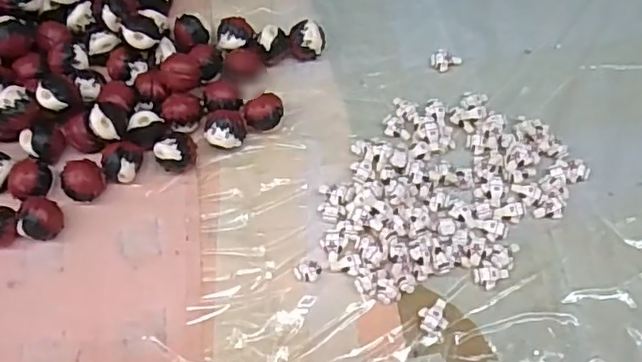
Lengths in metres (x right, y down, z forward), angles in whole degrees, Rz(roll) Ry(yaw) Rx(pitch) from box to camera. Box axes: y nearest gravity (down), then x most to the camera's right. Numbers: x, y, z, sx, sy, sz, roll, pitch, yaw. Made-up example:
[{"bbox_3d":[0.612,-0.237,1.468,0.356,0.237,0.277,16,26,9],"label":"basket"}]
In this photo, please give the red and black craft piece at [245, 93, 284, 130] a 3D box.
[{"bbox_3d":[-0.029,-0.033,0.301,0.019,0.017,0.017,-10,67,-7],"label":"red and black craft piece"}]

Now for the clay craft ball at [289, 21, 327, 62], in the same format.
[{"bbox_3d":[-0.008,-0.077,0.324,0.019,0.018,0.016,1,66,-2],"label":"clay craft ball"}]

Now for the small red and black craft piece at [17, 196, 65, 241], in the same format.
[{"bbox_3d":[-0.130,0.018,0.273,0.015,0.019,0.019,8,66,1],"label":"small red and black craft piece"}]

